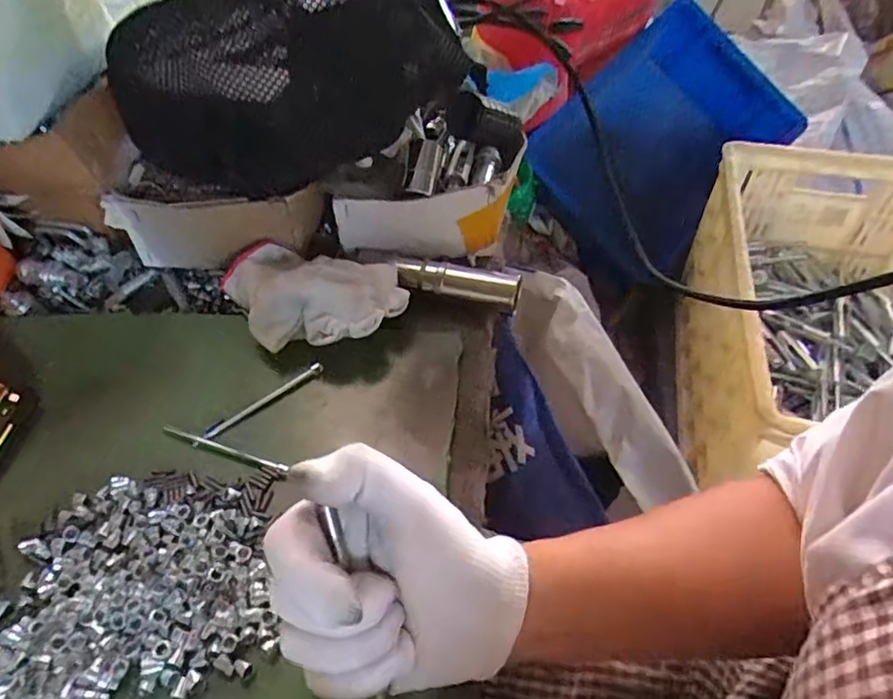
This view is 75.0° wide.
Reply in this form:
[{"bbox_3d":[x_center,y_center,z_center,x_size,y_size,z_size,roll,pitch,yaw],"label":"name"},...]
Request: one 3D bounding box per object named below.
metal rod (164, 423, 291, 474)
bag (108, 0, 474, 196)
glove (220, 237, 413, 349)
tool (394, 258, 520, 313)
[{"bbox_3d":[-0.134,0.060,0.347,0.088,0.005,0.008,15,51,16],"label":"metal rod"},{"bbox_3d":[-0.113,-0.188,0.429,0.256,0.143,0.063,-8,49,-5],"label":"bag"},{"bbox_3d":[-0.093,-0.036,0.398,0.132,0.044,0.080,8,49,8],"label":"glove"},{"bbox_3d":[0.008,-0.046,0.418,0.088,0.025,0.021,12,50,11],"label":"tool"}]

